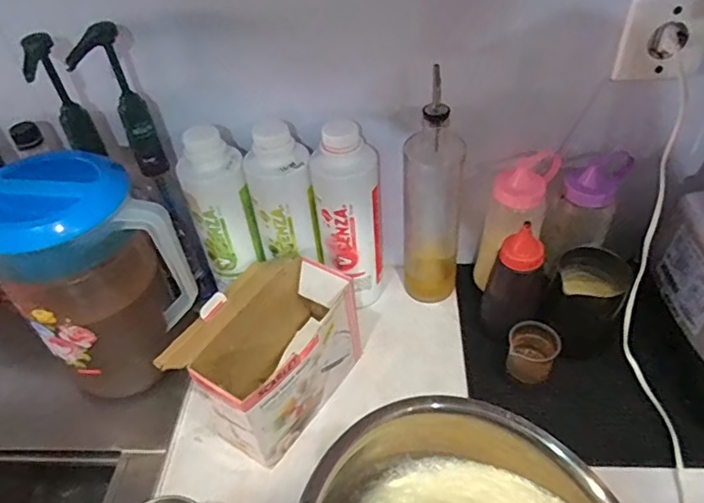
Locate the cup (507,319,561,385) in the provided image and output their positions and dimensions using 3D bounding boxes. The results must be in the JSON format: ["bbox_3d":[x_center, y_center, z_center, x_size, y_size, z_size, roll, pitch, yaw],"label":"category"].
[{"bbox_3d":[0.202,0.116,0.612,0.052,0.054,0.052,-2,43,2],"label":"cup"}]

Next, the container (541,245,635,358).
[{"bbox_3d":[0.277,0.064,0.652,0.079,0.114,0.080,-2,43,2],"label":"container"}]

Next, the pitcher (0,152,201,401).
[{"bbox_3d":[-0.273,0.045,0.597,0.155,0.268,0.144,-32,49,-27],"label":"pitcher"}]

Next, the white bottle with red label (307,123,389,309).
[{"bbox_3d":[0.000,-0.047,0.679,0.080,0.243,0.093,-2,43,3],"label":"white bottle with red label"}]

